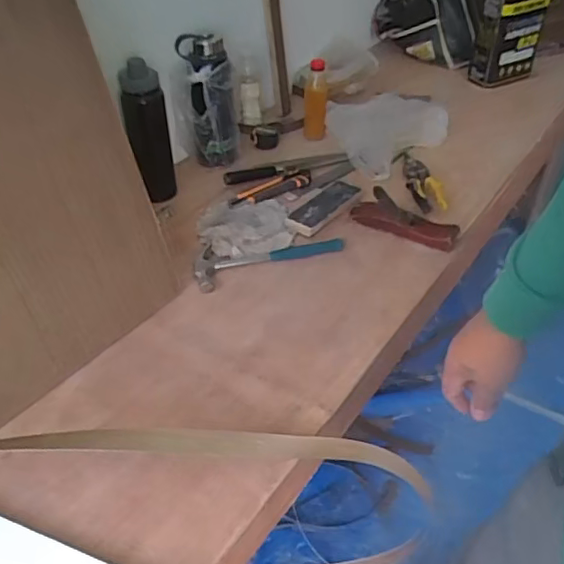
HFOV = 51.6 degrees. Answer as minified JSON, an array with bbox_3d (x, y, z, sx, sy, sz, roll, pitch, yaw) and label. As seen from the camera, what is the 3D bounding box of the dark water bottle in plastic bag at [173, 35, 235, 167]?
[{"bbox_3d":[-0.147,-0.360,1.159,0.098,0.237,0.068,8,40,7],"label":"dark water bottle in plastic bag"}]

